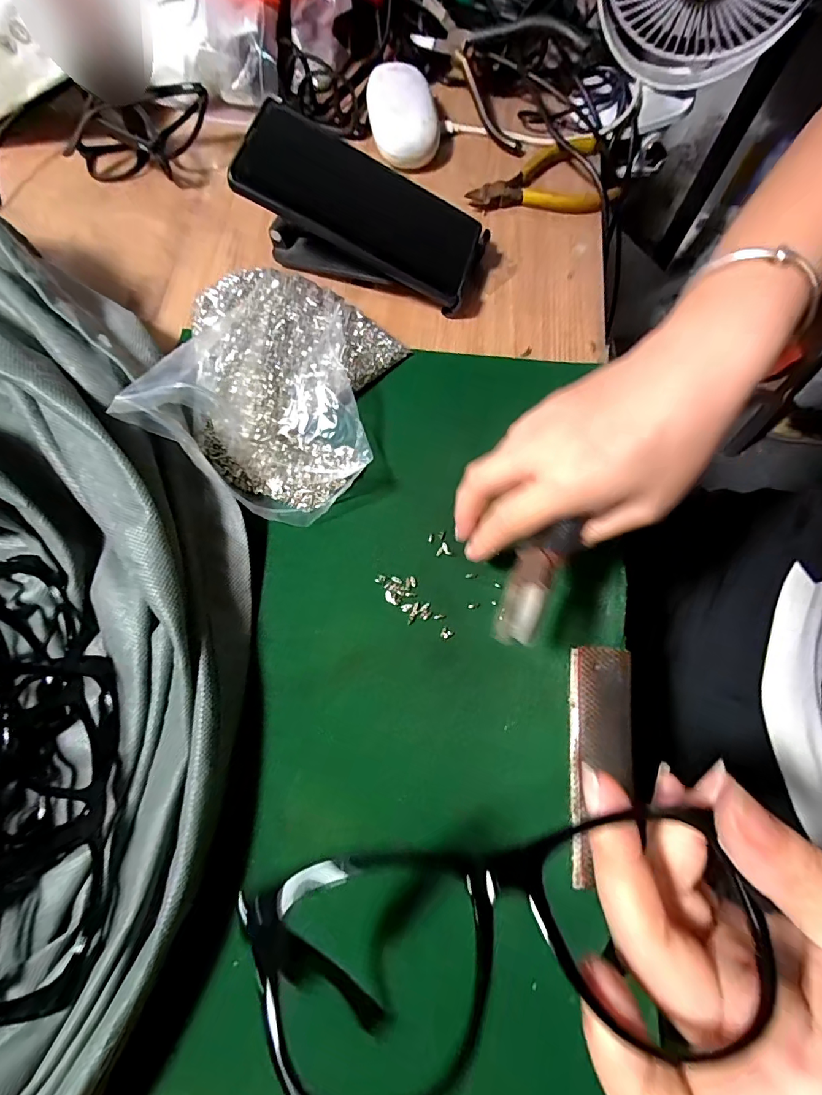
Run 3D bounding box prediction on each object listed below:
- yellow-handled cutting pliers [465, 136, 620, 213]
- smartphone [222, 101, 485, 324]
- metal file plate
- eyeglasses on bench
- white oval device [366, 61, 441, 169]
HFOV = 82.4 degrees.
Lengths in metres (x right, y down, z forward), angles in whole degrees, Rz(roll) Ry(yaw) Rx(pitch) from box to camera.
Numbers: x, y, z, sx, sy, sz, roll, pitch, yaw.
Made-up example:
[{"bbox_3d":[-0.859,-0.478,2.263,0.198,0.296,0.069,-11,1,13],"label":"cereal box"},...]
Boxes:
[{"bbox_3d":[0.104,-0.302,0.386,0.114,0.013,0.074,-12,72,-3],"label":"yellow-handled cutting pliers"},{"bbox_3d":[-0.028,-0.230,0.330,0.157,0.075,0.075,13,72,5],"label":"smartphone"},{"bbox_3d":[0.102,0.113,0.251,0.033,0.006,0.116,7,72,3],"label":"metal file plate"},{"bbox_3d":[-0.229,-0.336,0.386,0.135,0.050,0.075,3,71,16],"label":"eyeglasses on bench"},{"bbox_3d":[-0.008,-0.358,0.388,0.050,0.027,0.083,-10,72,-3],"label":"white oval device"}]

